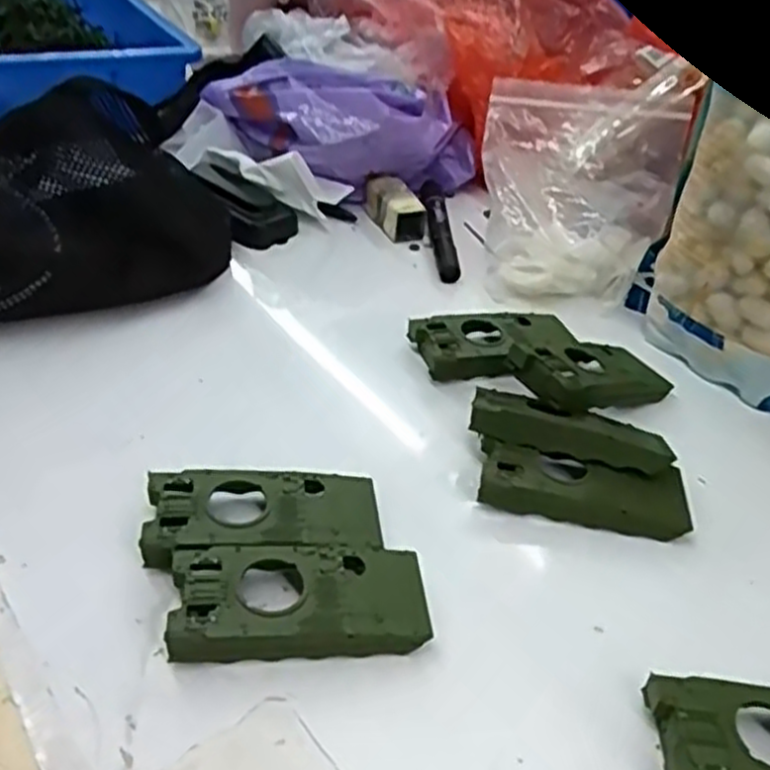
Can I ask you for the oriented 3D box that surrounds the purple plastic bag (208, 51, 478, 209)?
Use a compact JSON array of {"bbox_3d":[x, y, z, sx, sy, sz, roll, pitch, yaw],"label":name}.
[{"bbox_3d":[-0.027,-0.206,0.629,0.220,0.081,0.100,-1,38,-10],"label":"purple plastic bag"}]

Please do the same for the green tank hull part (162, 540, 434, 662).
[{"bbox_3d":[-0.035,0.091,0.331,0.103,0.021,0.049,1,37,-9],"label":"green tank hull part"}]

